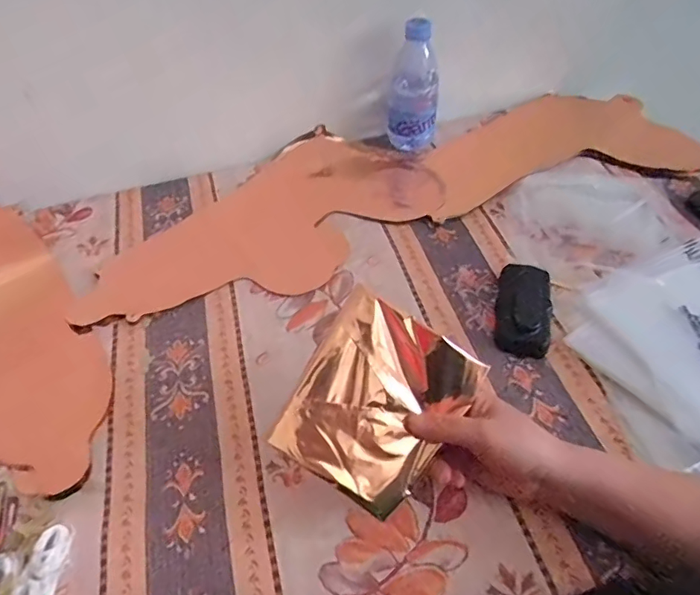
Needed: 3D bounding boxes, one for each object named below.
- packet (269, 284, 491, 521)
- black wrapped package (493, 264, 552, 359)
[{"bbox_3d":[0.020,0.077,0.380,0.114,0.013,0.132,32,82,2],"label":"packet"},{"bbox_3d":[0.174,0.011,0.512,0.052,0.019,0.104,8,52,10],"label":"black wrapped package"}]

